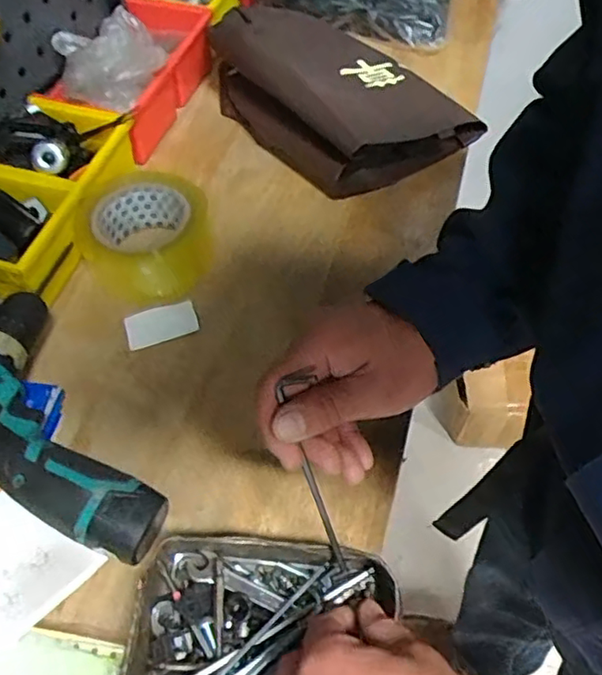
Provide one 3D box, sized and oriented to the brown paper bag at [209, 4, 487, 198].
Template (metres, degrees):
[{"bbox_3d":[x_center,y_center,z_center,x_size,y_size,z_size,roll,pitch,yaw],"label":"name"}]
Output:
[{"bbox_3d":[0.034,-0.294,0.697,0.198,0.076,0.296,-33,62,-20],"label":"brown paper bag"}]

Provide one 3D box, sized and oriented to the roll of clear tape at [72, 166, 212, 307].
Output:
[{"bbox_3d":[-0.147,-0.097,0.578,0.115,0.072,0.123,0,56,0],"label":"roll of clear tape"}]

